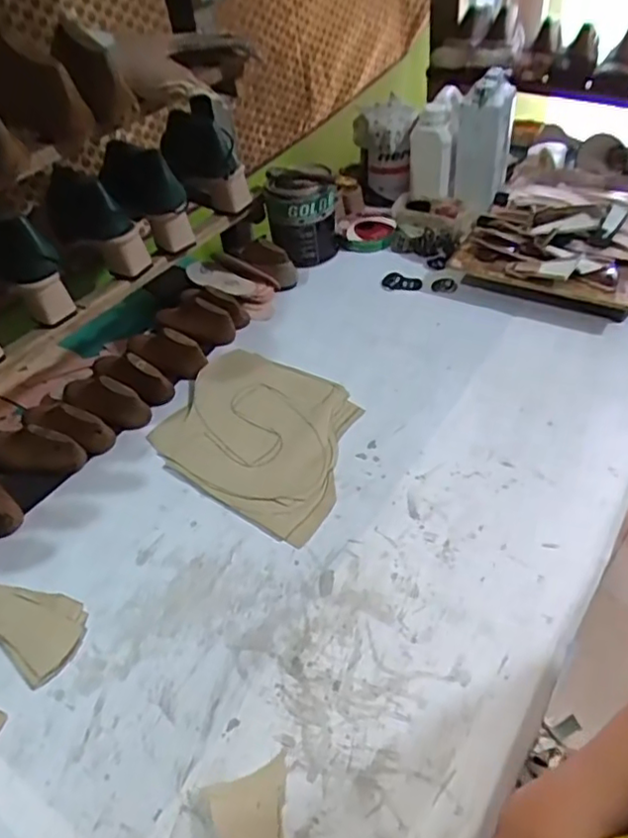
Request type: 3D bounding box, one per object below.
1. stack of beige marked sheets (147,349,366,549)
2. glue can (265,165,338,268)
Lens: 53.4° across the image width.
[{"bbox_3d":[-0.066,0.011,0.769,0.261,0.011,0.229,21,52,25],"label":"stack of beige marked sheets"},{"bbox_3d":[-0.018,-0.333,1.004,0.114,0.126,0.107,-8,46,-1],"label":"glue can"}]

